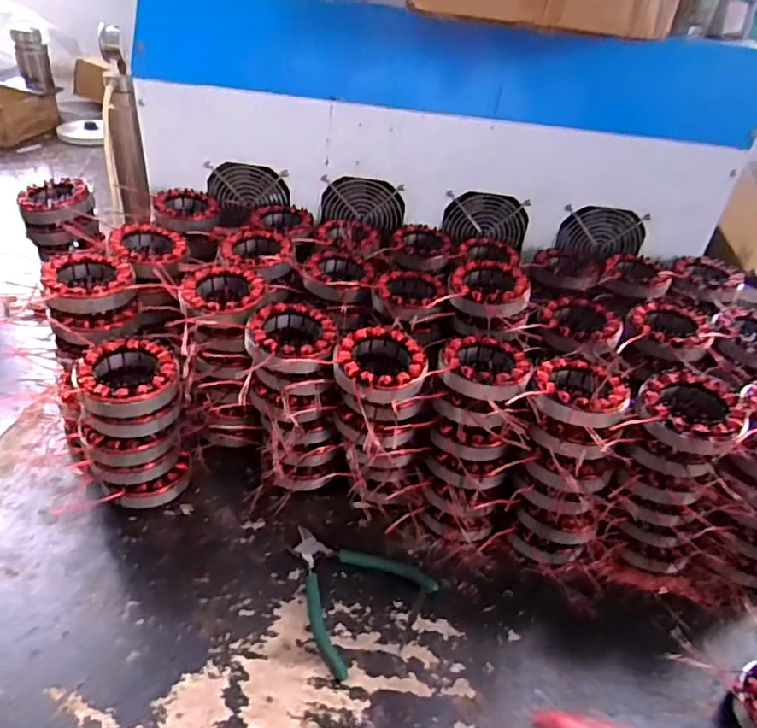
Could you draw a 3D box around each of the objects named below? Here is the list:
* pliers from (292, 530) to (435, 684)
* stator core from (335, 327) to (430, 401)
[{"bbox_3d":[-0.036,0.202,0.535,0.135,0.015,0.123,32,44,31],"label":"pliers"},{"bbox_3d":[0.002,-0.001,0.537,0.085,0.023,0.084,4,37,-3],"label":"stator core"}]

